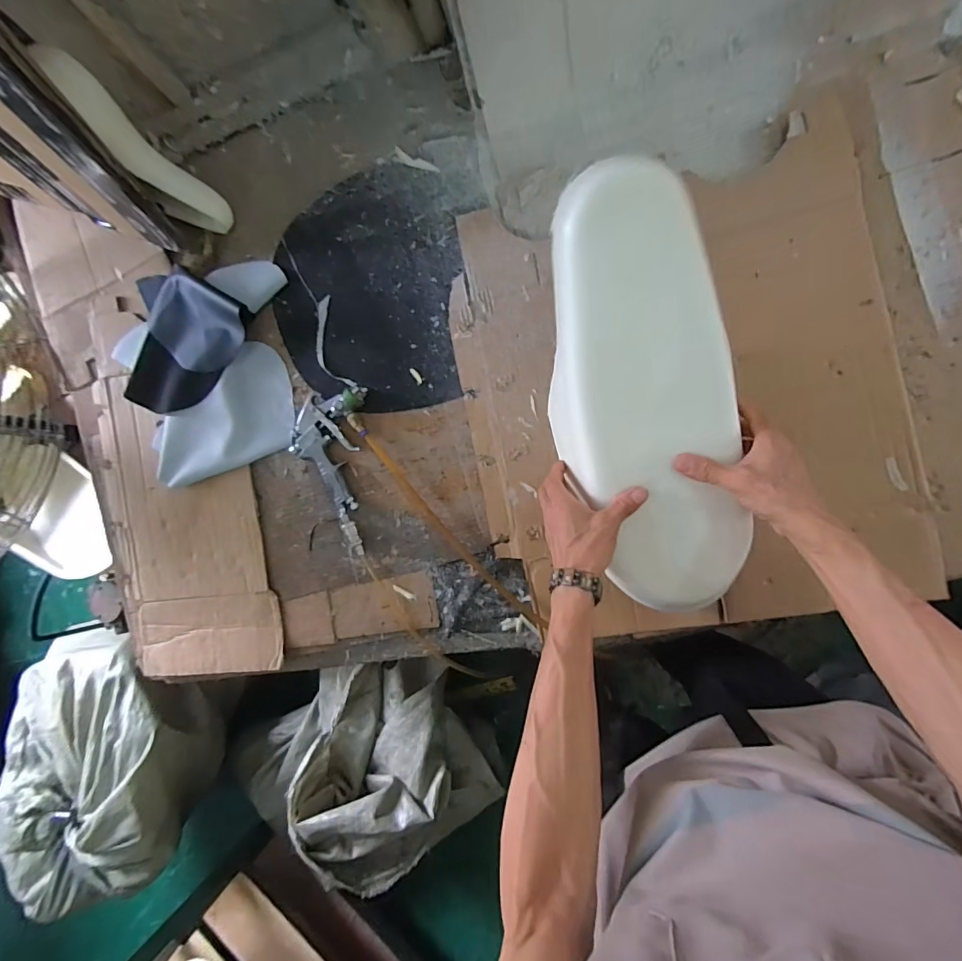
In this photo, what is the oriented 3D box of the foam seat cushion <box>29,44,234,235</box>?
[{"bbox_3d":[-0.441,-0.427,0.611,0.069,0.232,0.065,-32,63,7],"label":"foam seat cushion"}]

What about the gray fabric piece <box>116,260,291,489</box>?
[{"bbox_3d":[-0.419,-0.158,0.687,0.280,0.035,0.317,-7,87,11],"label":"gray fabric piece"}]

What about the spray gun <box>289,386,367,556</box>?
[{"bbox_3d":[-0.223,-0.017,0.676,0.109,0.041,0.229,4,89,12],"label":"spray gun"}]

